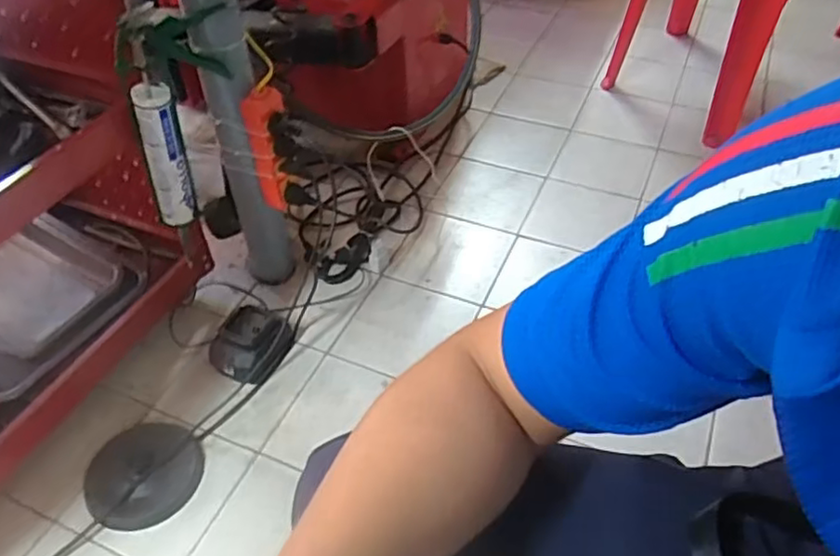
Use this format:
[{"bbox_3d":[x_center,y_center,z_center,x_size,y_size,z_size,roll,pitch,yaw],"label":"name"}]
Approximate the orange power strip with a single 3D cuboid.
[{"bbox_3d":[-0.226,-0.188,1.027,0.062,0.205,0.041,-15,47,-13],"label":"orange power strip"}]

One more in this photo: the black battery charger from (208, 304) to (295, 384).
[{"bbox_3d":[-0.274,0.103,1.081,0.100,0.062,0.120,22,50,22],"label":"black battery charger"}]

